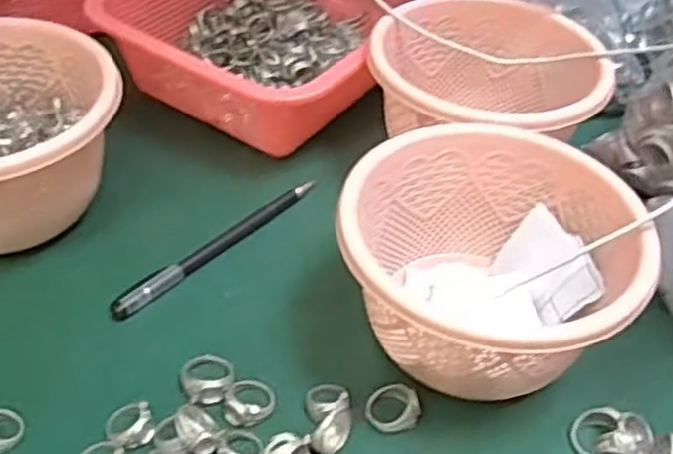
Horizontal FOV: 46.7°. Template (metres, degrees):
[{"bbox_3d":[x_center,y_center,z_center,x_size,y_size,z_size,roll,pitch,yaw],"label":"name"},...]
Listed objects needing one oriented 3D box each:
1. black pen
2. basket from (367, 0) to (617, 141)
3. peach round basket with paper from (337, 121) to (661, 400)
[{"bbox_3d":[-0.069,0.009,0.463,0.013,0.005,0.151,35,52,26],"label":"black pen"},{"bbox_3d":[0.093,-0.085,0.504,0.145,0.071,0.136,16,46,10],"label":"basket"},{"bbox_3d":[0.074,0.020,0.401,0.142,0.078,0.132,3,45,-3],"label":"peach round basket with paper"}]

